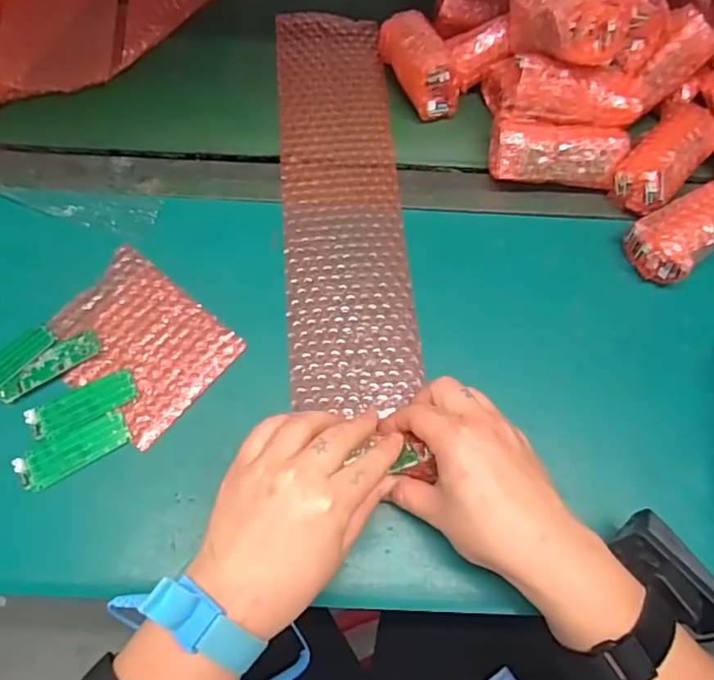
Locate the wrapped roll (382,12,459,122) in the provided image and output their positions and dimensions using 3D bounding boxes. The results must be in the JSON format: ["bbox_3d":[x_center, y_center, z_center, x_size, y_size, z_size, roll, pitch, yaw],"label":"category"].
[{"bbox_3d":[0.053,-0.243,0.503,0.044,0.052,0.097,-16,70,-9],"label":"wrapped roll"}]

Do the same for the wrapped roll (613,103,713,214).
[{"bbox_3d":[0.253,-0.148,0.474,0.098,0.040,0.049,-42,76,-17],"label":"wrapped roll"}]

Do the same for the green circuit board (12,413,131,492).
[{"bbox_3d":[-0.195,0.074,0.395,0.074,0.005,0.029,-30,73,-13],"label":"green circuit board"}]

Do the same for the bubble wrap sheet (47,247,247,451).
[{"bbox_3d":[-0.161,0.002,0.426,0.125,0.004,0.100,38,72,11],"label":"bubble wrap sheet"}]

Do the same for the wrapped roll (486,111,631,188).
[{"bbox_3d":[0.160,-0.148,0.471,0.104,0.046,0.044,9,68,1],"label":"wrapped roll"}]

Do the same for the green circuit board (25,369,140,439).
[{"bbox_3d":[-0.192,0.045,0.407,0.073,0.005,0.027,-27,72,-12],"label":"green circuit board"}]

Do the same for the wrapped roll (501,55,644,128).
[{"bbox_3d":[0.168,-0.192,0.447,0.097,0.036,0.041,9,68,2],"label":"wrapped roll"}]

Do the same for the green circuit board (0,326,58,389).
[{"bbox_3d":[-0.250,0.019,0.413,0.074,0.008,0.025,-41,76,-16],"label":"green circuit board"}]

